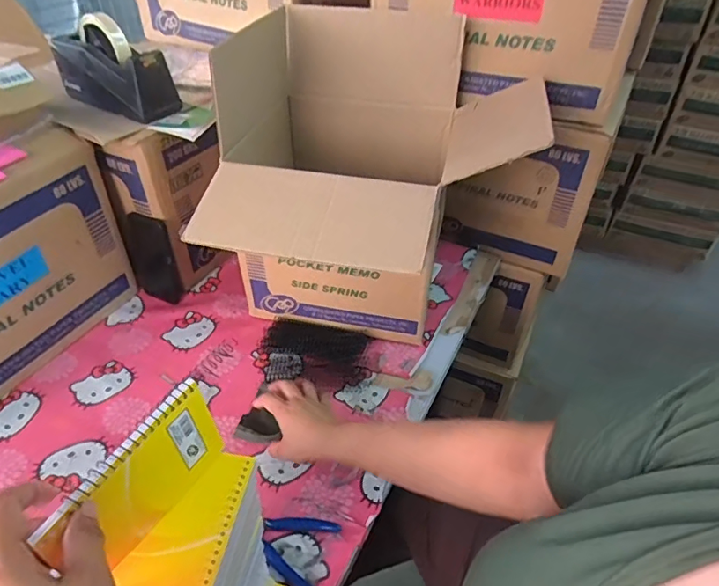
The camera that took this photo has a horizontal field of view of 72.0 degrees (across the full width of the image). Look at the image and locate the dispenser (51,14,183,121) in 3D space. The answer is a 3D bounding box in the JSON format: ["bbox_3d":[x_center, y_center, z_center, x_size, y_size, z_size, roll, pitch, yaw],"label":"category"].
[{"bbox_3d":[-0.379,-0.347,0.761,0.200,0.114,0.077,26,46,25],"label":"dispenser"}]

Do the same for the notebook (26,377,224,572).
[{"bbox_3d":[-0.148,0.129,0.339,0.017,0.077,0.127,21,44,21],"label":"notebook"}]

